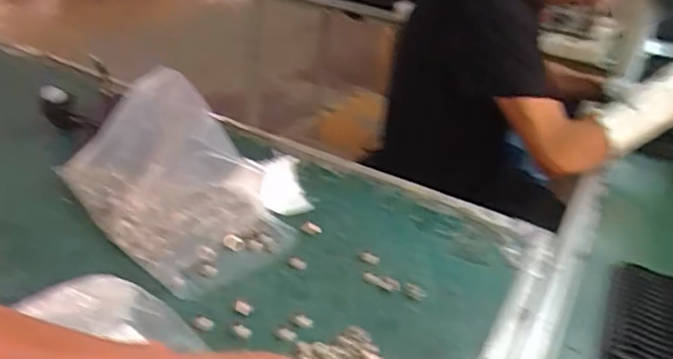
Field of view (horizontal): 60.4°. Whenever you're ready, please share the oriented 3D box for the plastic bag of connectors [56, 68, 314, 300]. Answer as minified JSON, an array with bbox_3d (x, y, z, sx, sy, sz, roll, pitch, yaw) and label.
[{"bbox_3d":[-0.165,-0.019,0.670,0.260,0.123,0.229,27,36,31],"label":"plastic bag of connectors"}]

